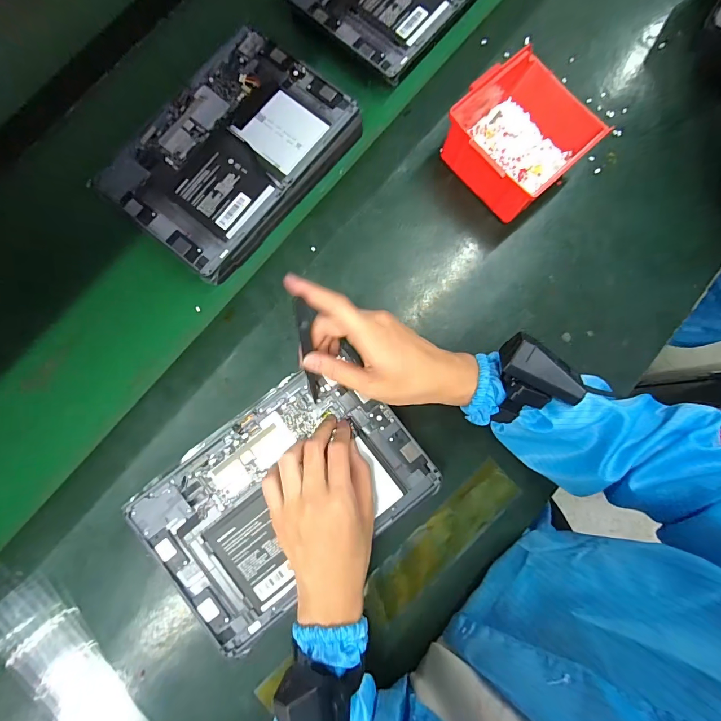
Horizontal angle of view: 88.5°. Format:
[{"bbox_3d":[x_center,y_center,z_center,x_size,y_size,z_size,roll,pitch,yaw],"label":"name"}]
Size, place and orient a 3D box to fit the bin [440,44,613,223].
[{"bbox_3d":[0.169,-0.243,0.394,0.148,0.062,0.128,-40,87,-6],"label":"bin"}]

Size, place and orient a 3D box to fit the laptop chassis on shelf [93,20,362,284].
[{"bbox_3d":[-0.139,-0.230,0.409,0.184,0.019,0.256,38,84,4],"label":"laptop chassis on shelf"}]

